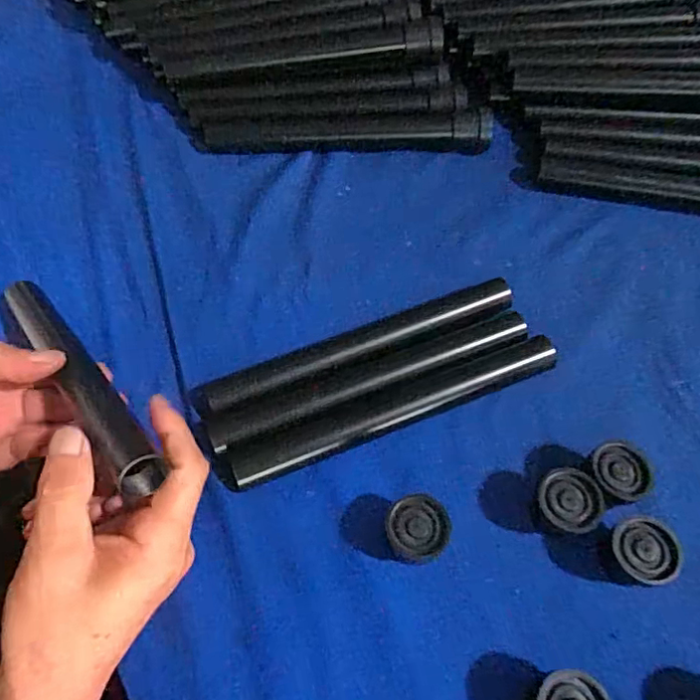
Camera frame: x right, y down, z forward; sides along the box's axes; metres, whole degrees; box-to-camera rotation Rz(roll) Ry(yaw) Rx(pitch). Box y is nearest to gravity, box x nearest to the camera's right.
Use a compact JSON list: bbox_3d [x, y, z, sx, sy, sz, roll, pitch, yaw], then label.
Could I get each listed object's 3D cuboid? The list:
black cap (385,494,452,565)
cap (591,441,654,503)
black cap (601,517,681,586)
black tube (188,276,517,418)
[{"bbox_3d":[0.038,0.102,0.316,0.034,0.035,0.031,0,60,0],"label":"black cap"},{"bbox_3d":[0.156,0.076,0.329,0.029,0.032,0.033,-24,63,-13],"label":"cap"},{"bbox_3d":[0.160,0.113,0.309,0.031,0.031,0.033,0,60,0],"label":"black cap"},{"bbox_3d":[0.007,0.002,0.386,0.227,0.027,0.027,-20,62,-10],"label":"black tube"}]

